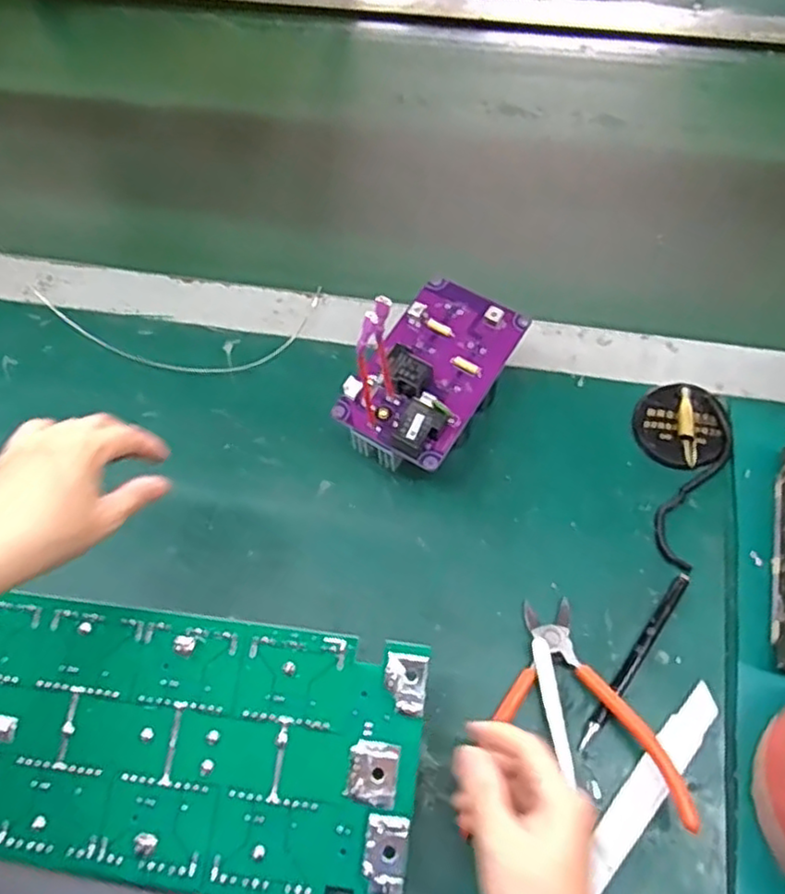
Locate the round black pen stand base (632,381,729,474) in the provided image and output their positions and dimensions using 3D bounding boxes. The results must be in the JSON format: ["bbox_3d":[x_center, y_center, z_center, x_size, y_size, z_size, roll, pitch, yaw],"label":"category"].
[{"bbox_3d":[0.218,-0.017,0.520,0.066,0.016,0.063,-1,62,2],"label":"round black pen stand base"}]

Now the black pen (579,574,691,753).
[{"bbox_3d":[0.159,0.137,0.449,0.009,0.007,0.134,34,68,18],"label":"black pen"}]

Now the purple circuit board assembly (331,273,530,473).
[{"bbox_3d":[0.027,-0.047,0.507,0.098,0.081,0.145,23,65,14],"label":"purple circuit board assembly"}]

